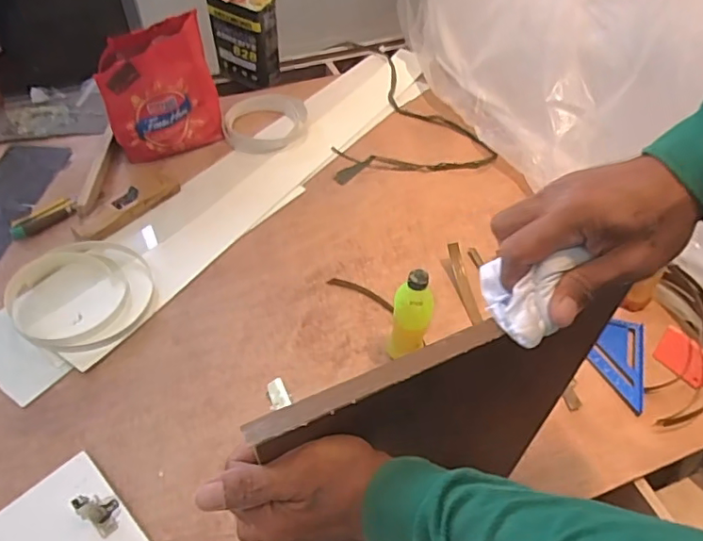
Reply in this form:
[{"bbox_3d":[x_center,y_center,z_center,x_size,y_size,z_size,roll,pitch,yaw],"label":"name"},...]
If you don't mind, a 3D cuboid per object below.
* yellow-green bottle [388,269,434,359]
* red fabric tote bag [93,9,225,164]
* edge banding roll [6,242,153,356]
[{"bbox_3d":[0.095,0.083,0.886,0.062,0.212,0.052,6,50,5],"label":"yellow-green bottle"},{"bbox_3d":[-0.430,-0.404,1.252,0.274,0.265,0.110,-34,56,-30],"label":"red fabric tote bag"},{"bbox_3d":[-0.502,0.041,1.024,0.246,0.031,0.248,0,49,0],"label":"edge banding roll"}]

